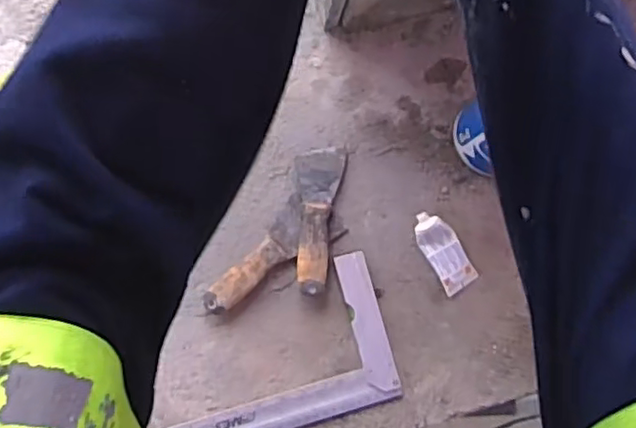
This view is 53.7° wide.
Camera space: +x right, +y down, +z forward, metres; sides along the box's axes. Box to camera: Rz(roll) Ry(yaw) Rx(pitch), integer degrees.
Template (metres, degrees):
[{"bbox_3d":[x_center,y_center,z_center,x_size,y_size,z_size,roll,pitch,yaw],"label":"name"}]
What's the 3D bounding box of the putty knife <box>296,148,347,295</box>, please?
[{"bbox_3d":[0.000,0.005,0.710,0.053,0.028,0.165,5,82,-5],"label":"putty knife"}]

